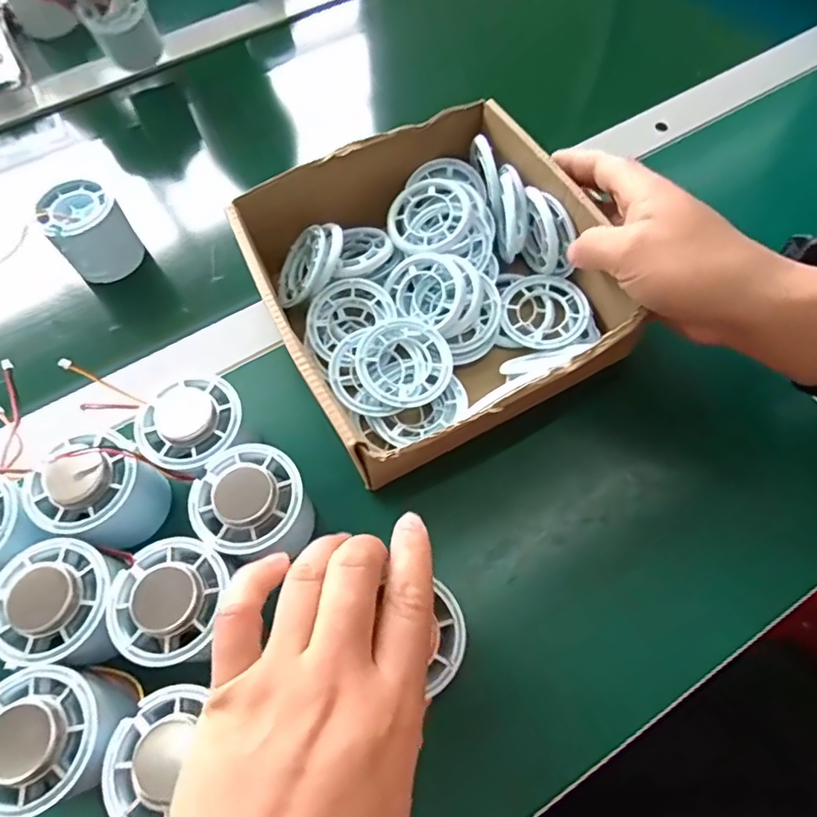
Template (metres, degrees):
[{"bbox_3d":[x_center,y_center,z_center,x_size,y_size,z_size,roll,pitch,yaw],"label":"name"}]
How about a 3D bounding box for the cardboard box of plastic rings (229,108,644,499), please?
[{"bbox_3d":[0.015,-0.077,0.341,0.189,0.071,0.205,-27,66,-9],"label":"cardboard box of plastic rings"}]

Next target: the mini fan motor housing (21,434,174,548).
[{"bbox_3d":[-0.163,0.044,0.293,0.054,0.044,0.050,-1,65,3],"label":"mini fan motor housing"}]

